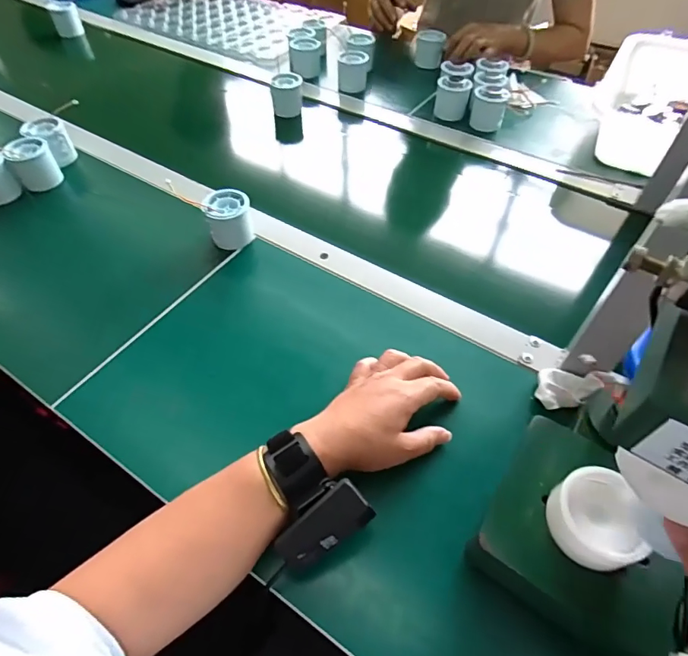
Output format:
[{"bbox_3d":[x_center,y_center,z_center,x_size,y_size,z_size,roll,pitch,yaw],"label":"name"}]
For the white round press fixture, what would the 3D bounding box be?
[{"bbox_3d":[0.173,0.131,0.310,0.052,0.038,0.056,0,52,1],"label":"white round press fixture"}]

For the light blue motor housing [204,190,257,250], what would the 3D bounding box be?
[{"bbox_3d":[-0.140,-0.134,0.556,0.051,0.053,0.047,-14,53,-10],"label":"light blue motor housing"}]

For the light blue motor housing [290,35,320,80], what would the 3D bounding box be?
[{"bbox_3d":[-0.073,-0.516,0.857,0.058,0.055,0.059,-6,52,-4],"label":"light blue motor housing"}]

